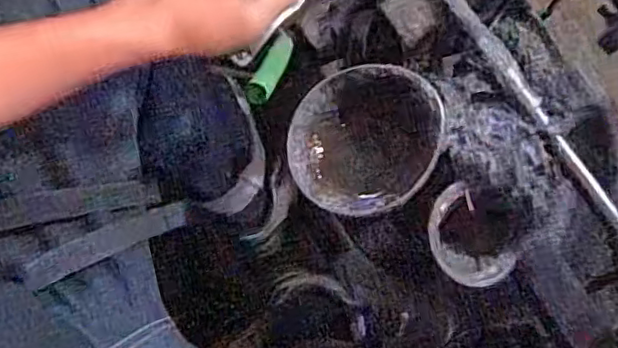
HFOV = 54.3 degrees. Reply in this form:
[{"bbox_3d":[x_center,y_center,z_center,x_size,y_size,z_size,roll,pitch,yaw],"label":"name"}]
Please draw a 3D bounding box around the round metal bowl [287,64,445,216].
[{"bbox_3d":[0.051,-0.030,0.509,0.125,0.064,0.112,-24,87,15],"label":"round metal bowl"}]

